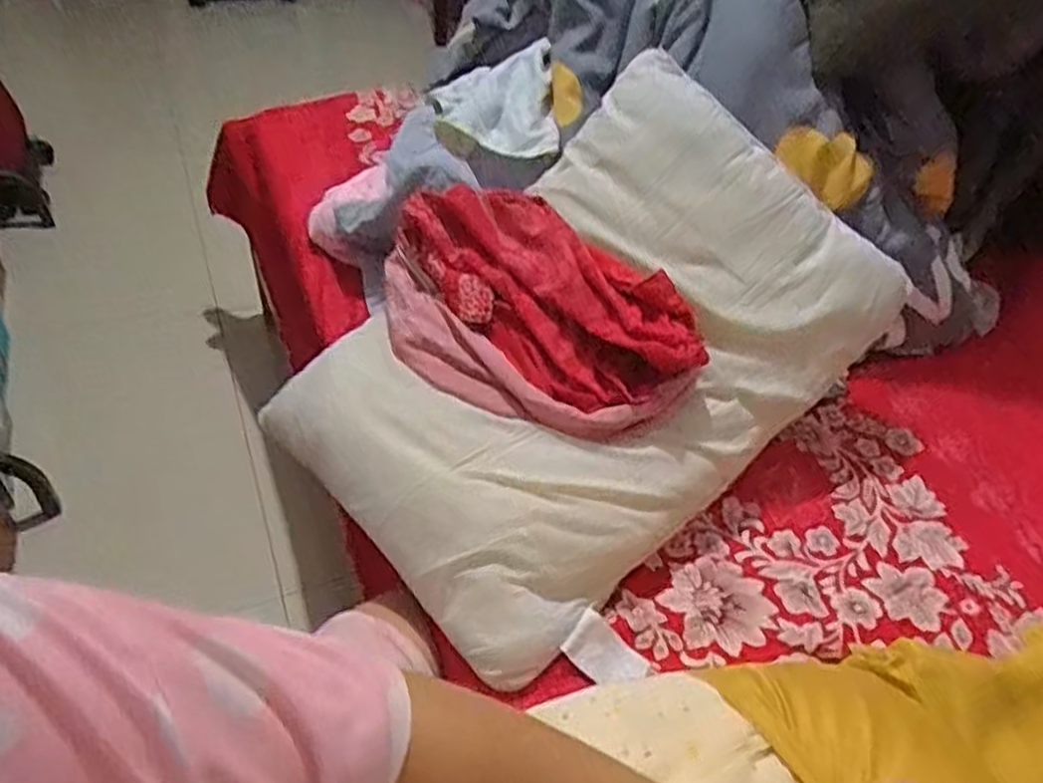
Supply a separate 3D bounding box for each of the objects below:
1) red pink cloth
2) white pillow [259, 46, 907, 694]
[{"bbox_3d":[0.002,-0.082,0.813,0.356,0.042,0.229,36,78,15],"label":"red pink cloth"},{"bbox_3d":[0.070,-0.045,0.814,0.589,0.094,0.395,-41,79,-13],"label":"white pillow"}]

